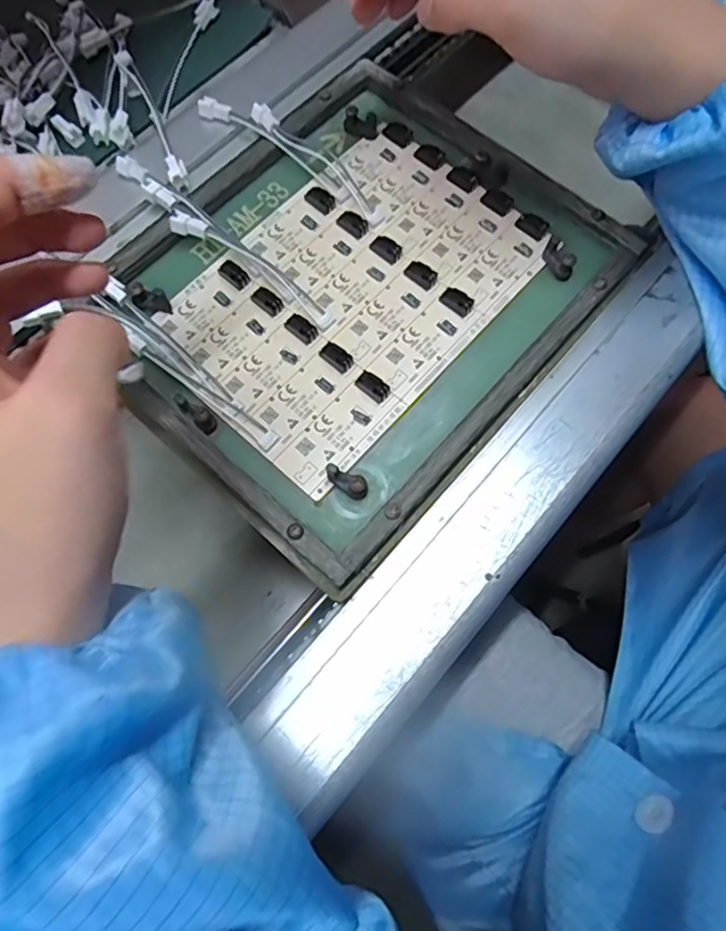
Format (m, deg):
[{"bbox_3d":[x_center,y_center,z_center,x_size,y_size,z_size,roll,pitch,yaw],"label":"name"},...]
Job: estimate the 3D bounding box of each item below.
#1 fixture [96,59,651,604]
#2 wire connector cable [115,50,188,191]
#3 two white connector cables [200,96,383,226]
[{"bbox_3d":[-0.003,-0.090,0.303,0.198,0.015,0.239,40,75,12],"label":"fixture"},{"bbox_3d":[-0.118,-0.193,0.329,0.010,0.013,0.098,-24,73,-9],"label":"wire connector cable"},{"bbox_3d":[-0.036,-0.174,0.326,0.116,0.017,0.021,33,74,10],"label":"two white connector cables"}]

